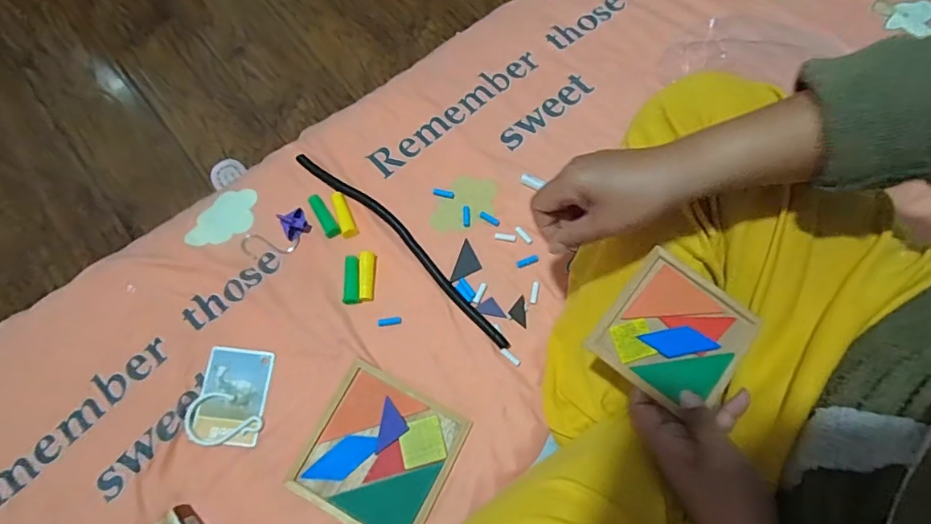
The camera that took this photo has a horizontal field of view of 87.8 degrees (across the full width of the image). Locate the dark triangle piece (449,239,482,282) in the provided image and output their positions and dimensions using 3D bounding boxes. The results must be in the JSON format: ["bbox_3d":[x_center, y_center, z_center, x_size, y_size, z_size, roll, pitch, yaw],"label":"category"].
[{"bbox_3d":[0.005,0.001,0.578,0.029,0.004,0.054,18,71,7],"label":"dark triangle piece"}]

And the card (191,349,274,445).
[{"bbox_3d":[-0.252,0.145,0.528,0.067,0.004,0.098,7,71,-5],"label":"card"}]

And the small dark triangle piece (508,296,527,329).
[{"bbox_3d":[0.066,0.057,0.556,0.026,0.005,0.026,39,75,13],"label":"small dark triangle piece"}]

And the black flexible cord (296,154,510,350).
[{"bbox_3d":[-0.077,-0.028,0.578,0.350,0.009,0.028,41,75,14],"label":"black flexible cord"}]

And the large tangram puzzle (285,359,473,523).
[{"bbox_3d":[-0.089,0.198,0.504,0.144,0.010,0.141,27,72,10],"label":"large tangram puzzle"}]

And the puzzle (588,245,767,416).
[{"bbox_3d":[0.172,0.057,0.394,0.105,0.017,0.107,35,74,12],"label":"puzzle"}]

